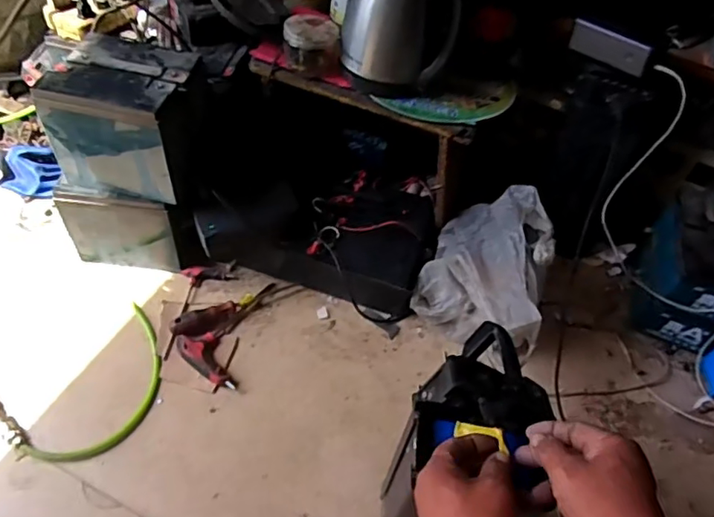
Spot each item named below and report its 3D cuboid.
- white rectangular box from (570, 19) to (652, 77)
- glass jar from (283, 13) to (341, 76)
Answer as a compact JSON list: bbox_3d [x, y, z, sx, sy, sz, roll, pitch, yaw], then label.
[{"bbox_3d":[0.365,-0.307,0.823,0.015,0.041,0.119,-33,62,-28],"label":"white rectangular box"},{"bbox_3d":[-0.070,-0.341,0.903,0.085,0.069,0.085,3,51,-4],"label":"glass jar"}]

